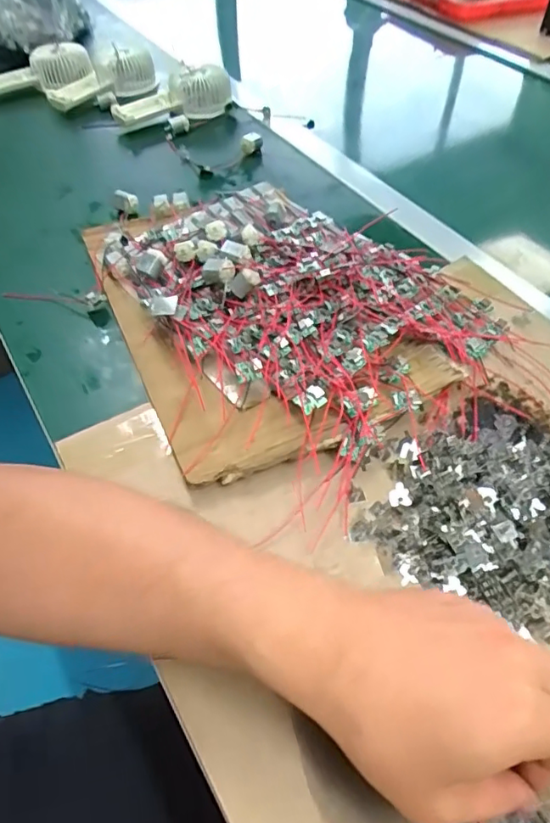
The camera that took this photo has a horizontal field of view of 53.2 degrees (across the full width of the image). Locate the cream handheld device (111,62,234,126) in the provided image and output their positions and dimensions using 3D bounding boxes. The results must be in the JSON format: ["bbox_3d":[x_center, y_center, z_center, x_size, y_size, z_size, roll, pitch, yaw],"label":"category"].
[{"bbox_3d":[-0.129,-0.398,0.691,0.152,0.035,0.052,-13,52,-10],"label":"cream handheld device"}]

